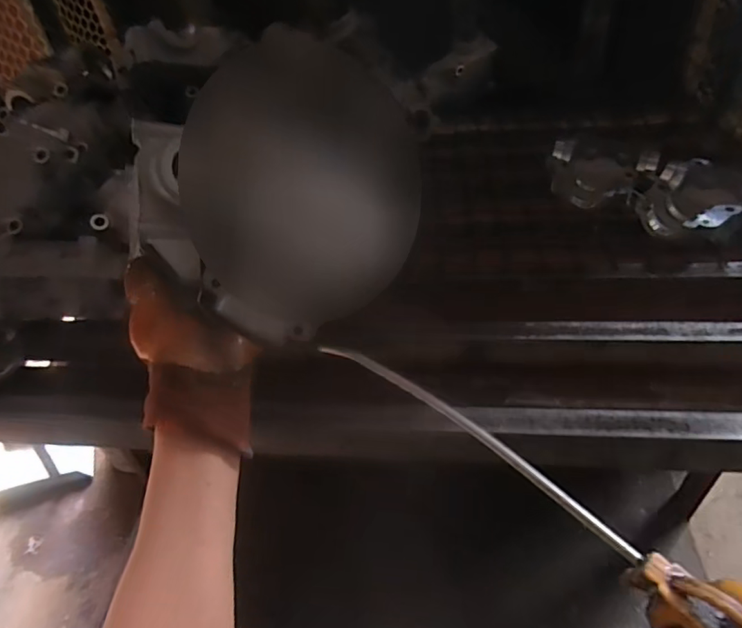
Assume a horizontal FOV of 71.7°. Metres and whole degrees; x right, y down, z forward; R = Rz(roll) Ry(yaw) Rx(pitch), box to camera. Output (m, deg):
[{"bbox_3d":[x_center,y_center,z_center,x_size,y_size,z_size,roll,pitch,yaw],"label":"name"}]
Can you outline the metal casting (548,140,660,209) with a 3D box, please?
[{"bbox_3d":[0.313,-0.197,0.699,0.131,0.028,0.152,14,47,21],"label":"metal casting"}]

